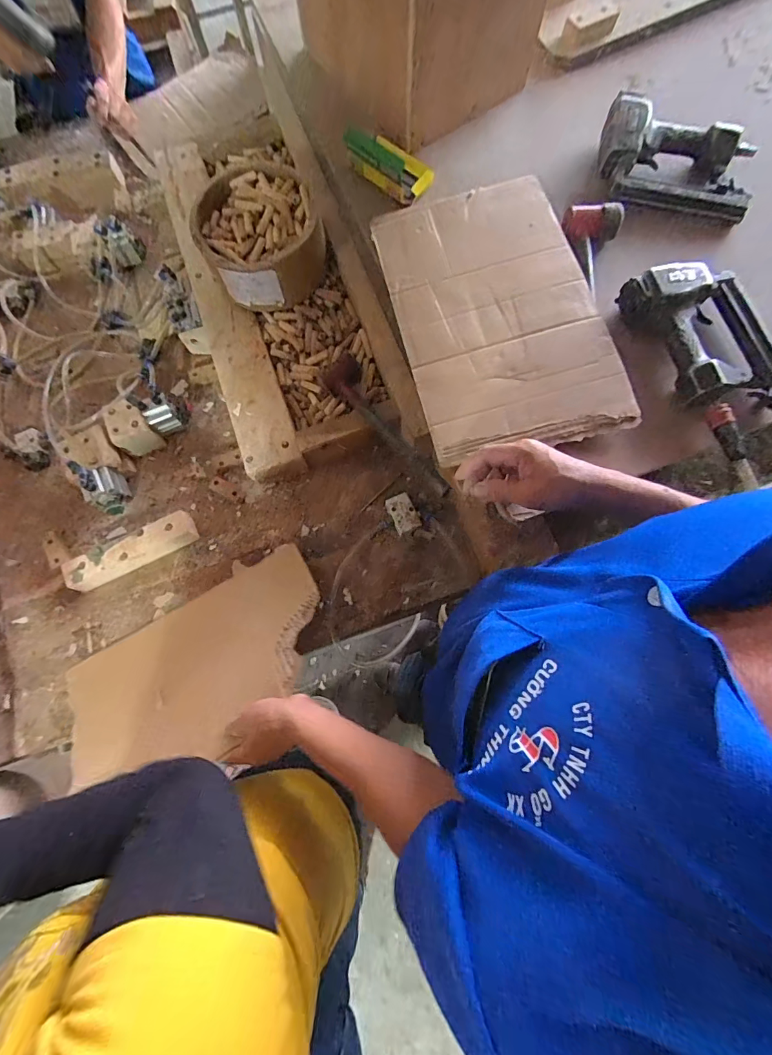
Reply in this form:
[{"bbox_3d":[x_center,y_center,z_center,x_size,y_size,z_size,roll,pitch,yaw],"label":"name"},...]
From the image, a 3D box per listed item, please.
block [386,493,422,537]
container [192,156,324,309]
[{"bbox_3d":[0.031,-0.024,0.725,0.044,0.024,0.068,-24,76,-5],"label":"block"},{"bbox_3d":[-0.224,-0.519,0.753,0.211,0.106,0.227,-13,75,-2],"label":"container"}]

